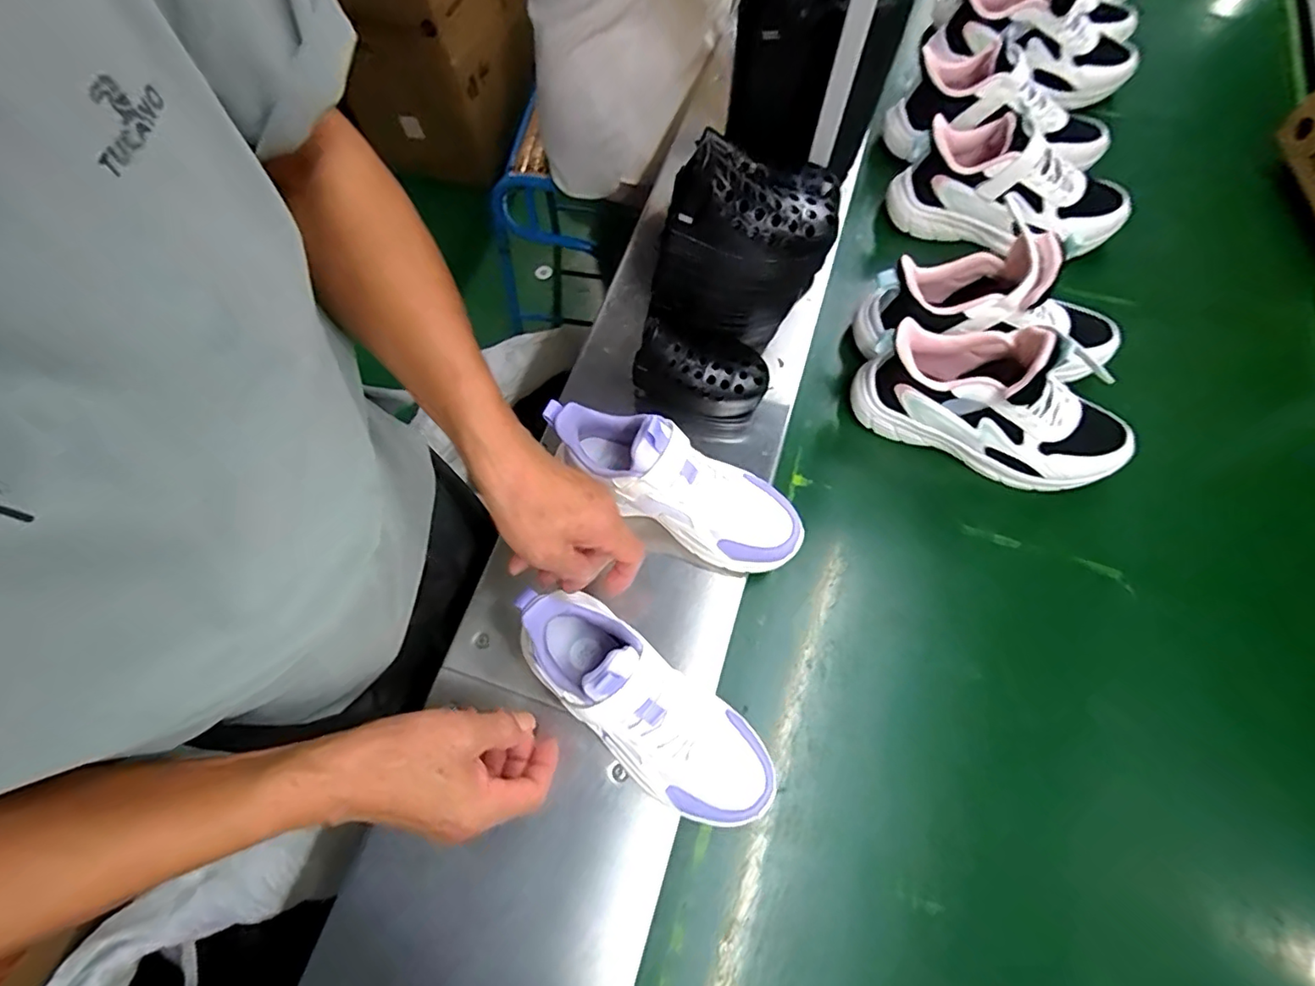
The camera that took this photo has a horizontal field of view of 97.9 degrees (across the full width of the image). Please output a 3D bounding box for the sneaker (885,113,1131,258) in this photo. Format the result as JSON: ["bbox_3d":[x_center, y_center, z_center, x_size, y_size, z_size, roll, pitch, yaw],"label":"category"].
[{"bbox_3d":[0.413,-0.349,0.663,0.262,0.105,0.090,17,68,8],"label":"sneaker"}]

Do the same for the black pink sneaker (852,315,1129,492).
[{"bbox_3d":[0.325,-0.087,0.548,0.255,0.144,0.084,20,69,9],"label":"black pink sneaker"}]

